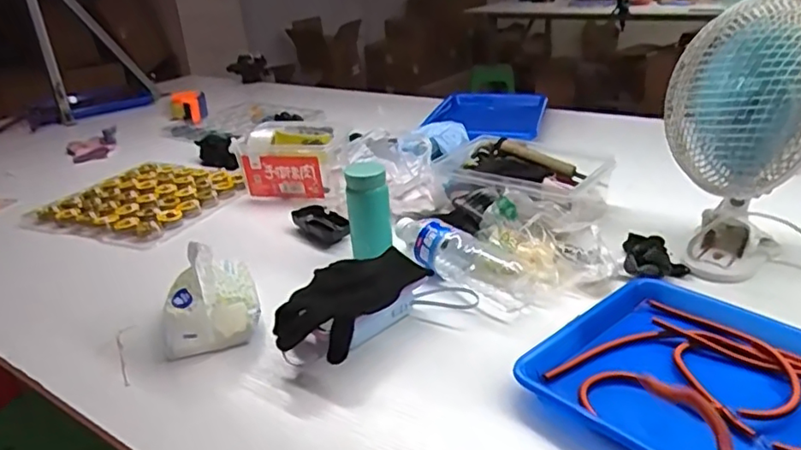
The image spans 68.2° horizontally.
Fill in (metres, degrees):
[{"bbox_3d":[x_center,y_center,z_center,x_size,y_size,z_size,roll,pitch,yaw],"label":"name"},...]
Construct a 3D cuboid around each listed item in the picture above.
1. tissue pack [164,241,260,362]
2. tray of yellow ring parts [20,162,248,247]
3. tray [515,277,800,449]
[{"bbox_3d":[-0.220,0.080,0.675,0.105,0.092,0.110,-12,25,-17],"label":"tissue pack"},{"bbox_3d":[-0.438,-0.051,1.053,0.264,0.032,0.294,9,28,23],"label":"tray of yellow ring parts"},{"bbox_3d":[0.305,0.149,0.512,0.257,0.030,0.328,-21,29,-33],"label":"tray"}]

